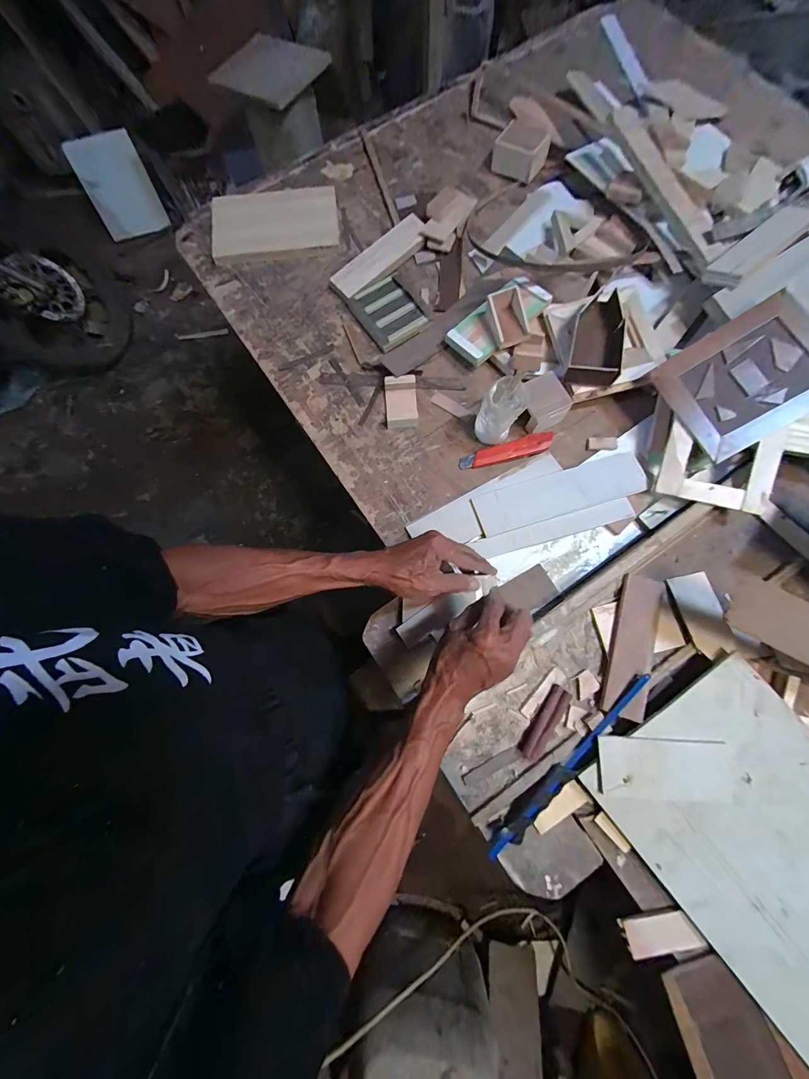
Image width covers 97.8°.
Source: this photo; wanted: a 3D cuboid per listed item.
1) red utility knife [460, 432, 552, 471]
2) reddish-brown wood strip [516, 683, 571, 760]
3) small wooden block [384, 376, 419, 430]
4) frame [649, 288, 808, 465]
[{"bbox_3d":[0.164,-0.142,0.568,0.151,0.013,0.032,-14,76,-2],"label":"red utility knife"},{"bbox_3d":[0.185,0.241,0.462,0.027,0.012,0.098,34,79,9],"label":"reddish-brown wood strip"},{"bbox_3d":[-0.005,-0.228,0.587,0.051,0.024,0.085,-4,76,1],"label":"small wooden block"},{"bbox_3d":[0.486,-0.228,0.496,0.194,0.013,0.162,-31,80,12],"label":"frame"}]

